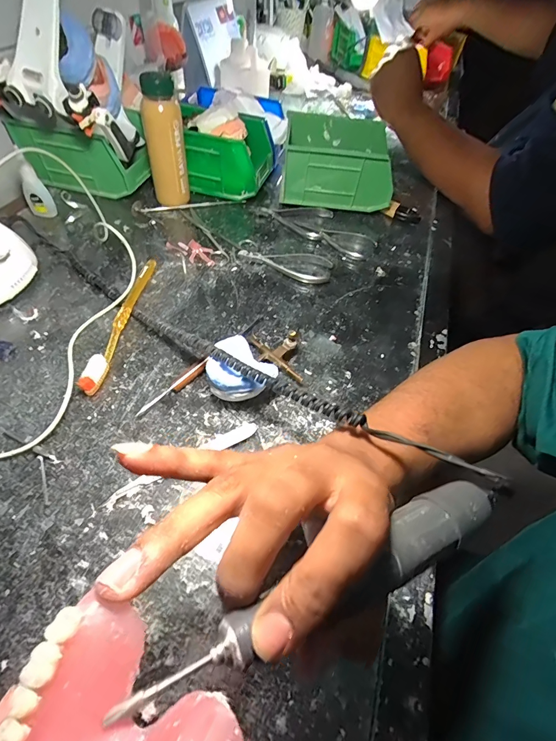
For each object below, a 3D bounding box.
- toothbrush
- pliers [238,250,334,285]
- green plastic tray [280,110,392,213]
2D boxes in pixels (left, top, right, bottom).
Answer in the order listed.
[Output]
[{"bbox_3d":[-0.163,-0.054,0.384,0.015,0.019,0.184,8,52,0],"label":"toothbrush"},{"bbox_3d":[0.012,-0.147,0.479,0.122,0.009,0.052,21,53,10],"label":"pliers"},{"bbox_3d":[0.092,-0.312,0.553,0.160,0.108,0.098,5,52,-2],"label":"green plastic tray"}]

